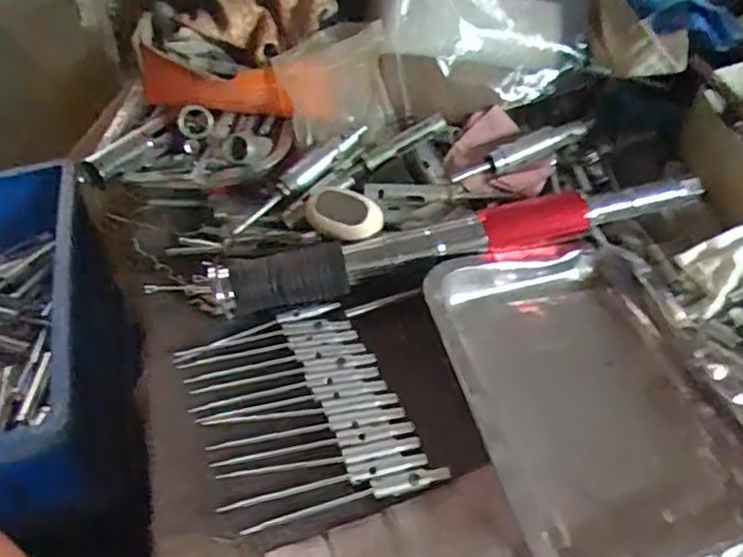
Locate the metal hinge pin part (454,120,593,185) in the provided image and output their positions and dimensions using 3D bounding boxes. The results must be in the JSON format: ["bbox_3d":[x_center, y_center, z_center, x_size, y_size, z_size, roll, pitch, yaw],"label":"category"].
[{"bbox_3d":[0.137,-0.117,0.555,0.147,0.012,0.021,-26,48,-21],"label":"metal hinge pin part"}]

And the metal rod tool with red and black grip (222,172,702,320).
[{"bbox_3d":[0.071,-0.028,0.499,0.391,0.033,0.036,-11,45,-7],"label":"metal rod tool with red and black grip"}]

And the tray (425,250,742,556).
[{"bbox_3d":[0.151,0.078,0.420,0.178,0.039,0.248,-13,45,-9],"label":"tray"}]

